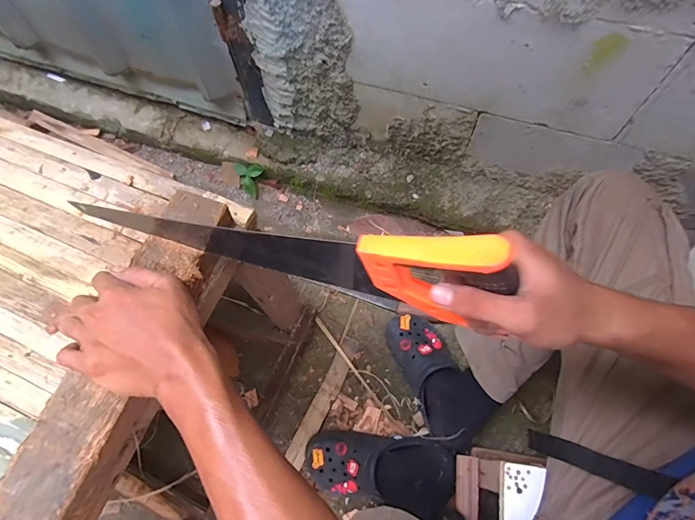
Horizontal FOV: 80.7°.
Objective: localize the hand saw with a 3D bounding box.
[{"bbox_3d":[-0.059,-0.006,0.360,0.378,0.103,0.035,9,65,28],"label":"hand saw"}]

